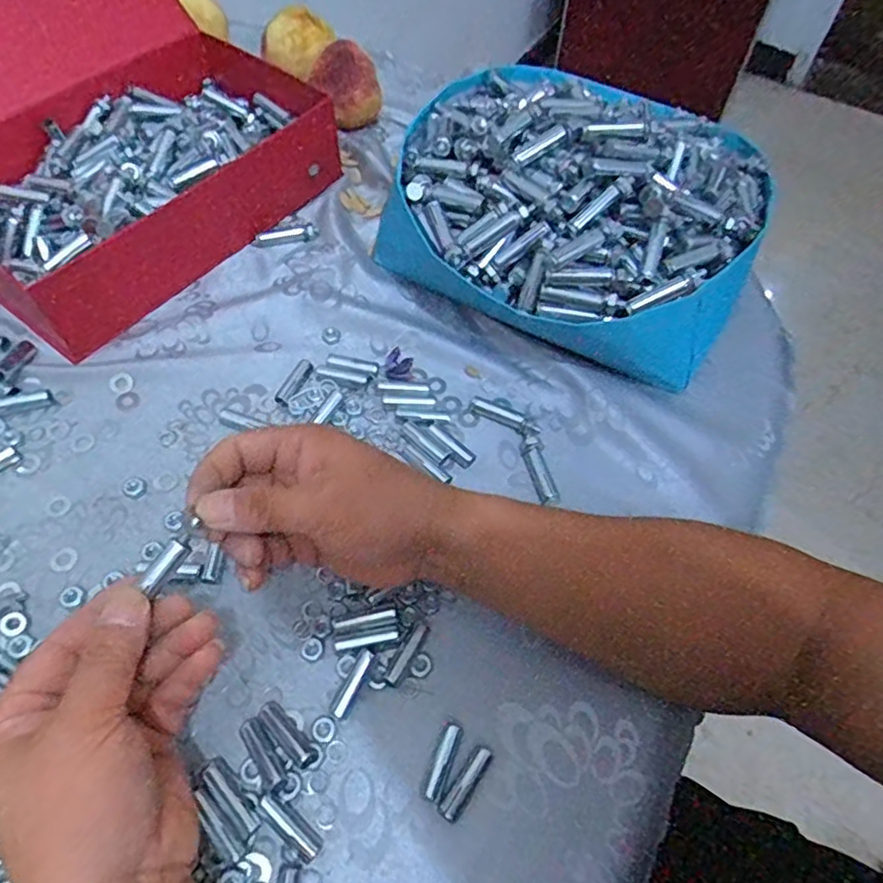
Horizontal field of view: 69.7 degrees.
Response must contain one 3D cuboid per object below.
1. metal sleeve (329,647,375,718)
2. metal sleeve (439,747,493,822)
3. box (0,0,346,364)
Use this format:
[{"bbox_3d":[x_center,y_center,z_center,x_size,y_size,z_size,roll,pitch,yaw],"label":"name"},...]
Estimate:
[{"bbox_3d":[-0.051,0.137,0.361,0.010,0.009,0.039,25,74,11],"label":"metal sleeve"},{"bbox_3d":[0.014,0.184,0.340,0.009,0.009,0.039,35,63,17],"label":"metal sleeve"},{"bbox_3d":[-0.320,-0.305,0.515,0.361,0.191,0.300,36,63,17],"label":"box"}]

